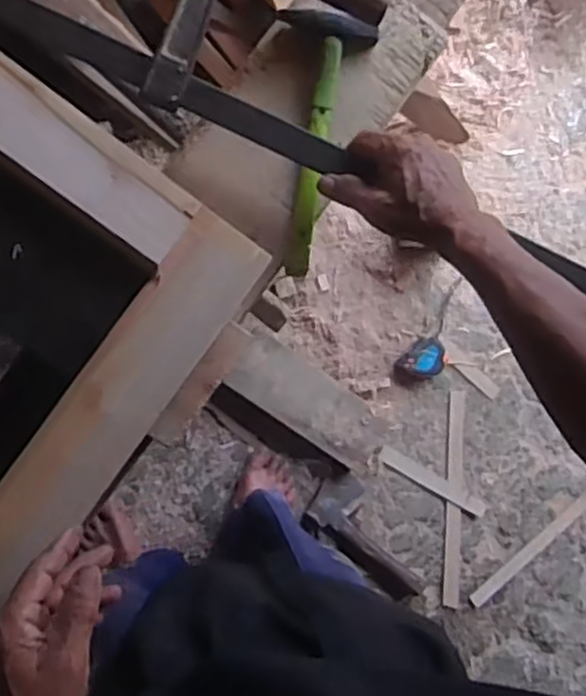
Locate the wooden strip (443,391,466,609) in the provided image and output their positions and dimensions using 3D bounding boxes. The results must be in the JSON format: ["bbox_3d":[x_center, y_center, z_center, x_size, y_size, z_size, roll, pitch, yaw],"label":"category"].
[{"bbox_3d":[0.318,0.296,1.426,0.036,0.011,0.417,2,88,-7],"label":"wooden strip"}]

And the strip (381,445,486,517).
[{"bbox_3d":[0.274,0.263,1.426,0.235,0.006,0.035,30,85,-5],"label":"strip"}]

